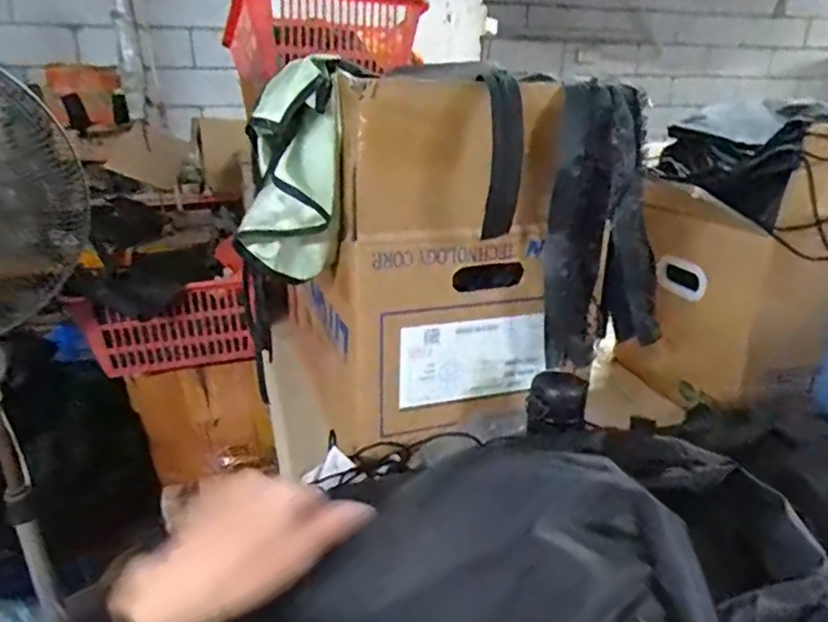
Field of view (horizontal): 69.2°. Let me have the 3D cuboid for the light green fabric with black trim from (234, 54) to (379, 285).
[{"bbox_3d":[-0.118,-0.142,0.622,0.127,0.213,0.094,-5,22,-14],"label":"light green fabric with black trim"}]

